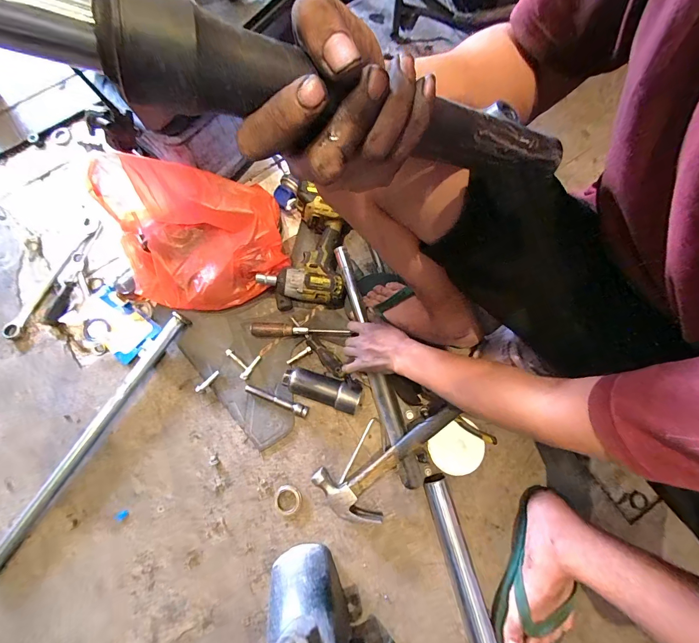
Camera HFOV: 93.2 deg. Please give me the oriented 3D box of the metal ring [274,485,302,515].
[{"bbox_3d":[-0.112,0.323,0.597,0.048,0.004,0.048,0,76,1],"label":"metal ring"}]

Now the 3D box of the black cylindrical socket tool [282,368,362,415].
[{"bbox_3d":[-0.053,0.127,0.618,0.146,0.046,0.056,17,77,5],"label":"black cylindrical socket tool"}]

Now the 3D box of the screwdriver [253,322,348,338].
[{"bbox_3d":[-0.101,0.016,0.655,0.187,0.028,0.028,0,76,1],"label":"screwdriver"}]

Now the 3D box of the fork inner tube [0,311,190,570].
[{"bbox_3d":[-0.479,0.211,0.615,0.030,0.036,0.536,32,79,8],"label":"fork inner tube"}]

